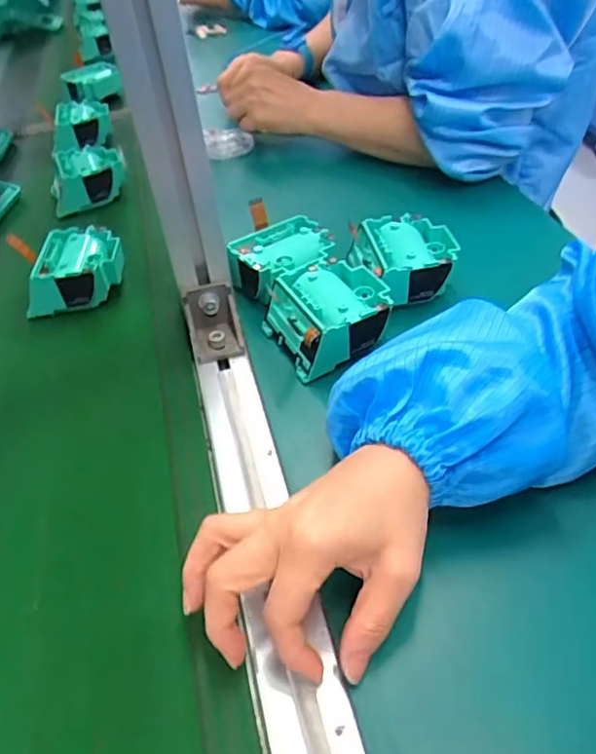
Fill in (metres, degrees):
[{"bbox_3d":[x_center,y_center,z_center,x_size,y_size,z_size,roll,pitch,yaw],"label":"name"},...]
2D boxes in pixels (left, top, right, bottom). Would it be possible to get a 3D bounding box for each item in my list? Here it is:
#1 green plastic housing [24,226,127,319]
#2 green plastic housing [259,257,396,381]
[{"bbox_3d":[-0.188,-0.089,0.502,0.076,0.045,0.079,-5,42,4],"label":"green plastic housing"},{"bbox_3d":[0.022,-0.043,0.421,0.076,0.042,0.074,-22,44,-15],"label":"green plastic housing"}]

